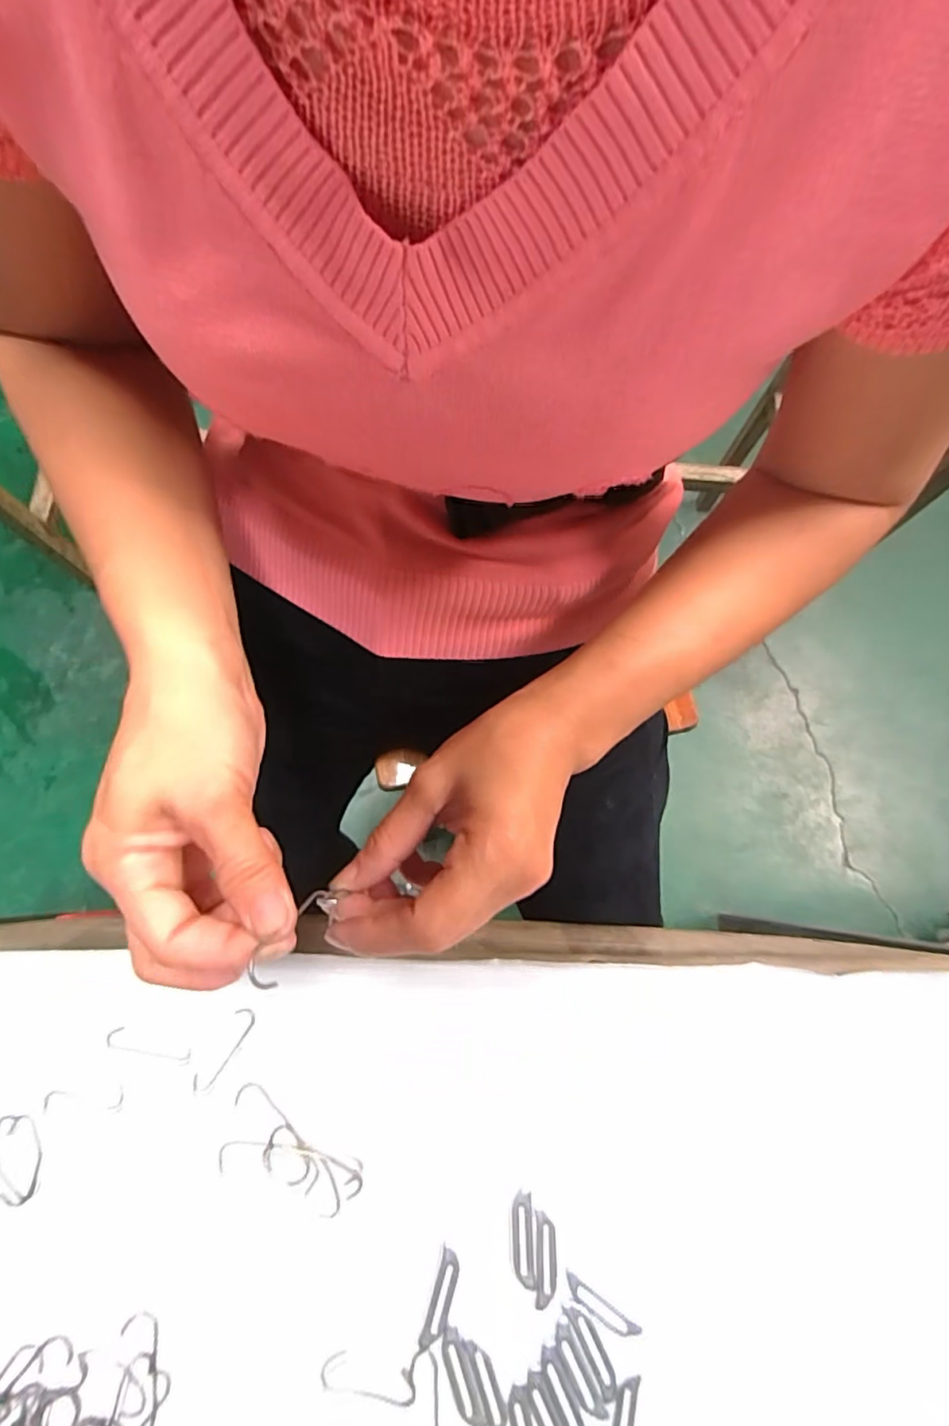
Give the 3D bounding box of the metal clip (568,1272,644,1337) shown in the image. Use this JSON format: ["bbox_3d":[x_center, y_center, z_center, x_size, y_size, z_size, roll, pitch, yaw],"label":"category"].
[{"bbox_3d":[0.058,0.276,0.269,0.039,0.004,0.009,32,76,8],"label":"metal clip"}]

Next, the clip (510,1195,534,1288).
[{"bbox_3d":[0.023,0.251,0.276,0.010,0.004,0.037,-1,73,-1],"label":"clip"}]

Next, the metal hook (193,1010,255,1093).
[{"bbox_3d":[-0.127,0.171,0.294,0.012,0.004,0.043,30,75,8],"label":"metal hook"}]

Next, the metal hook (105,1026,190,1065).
[{"bbox_3d":[-0.165,0.168,0.293,0.044,0.004,0.010,11,74,3],"label":"metal hook"}]

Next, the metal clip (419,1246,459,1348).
[{"bbox_3d":[-0.016,0.271,0.269,0.010,0.004,0.037,17,74,4],"label":"metal clip"}]

